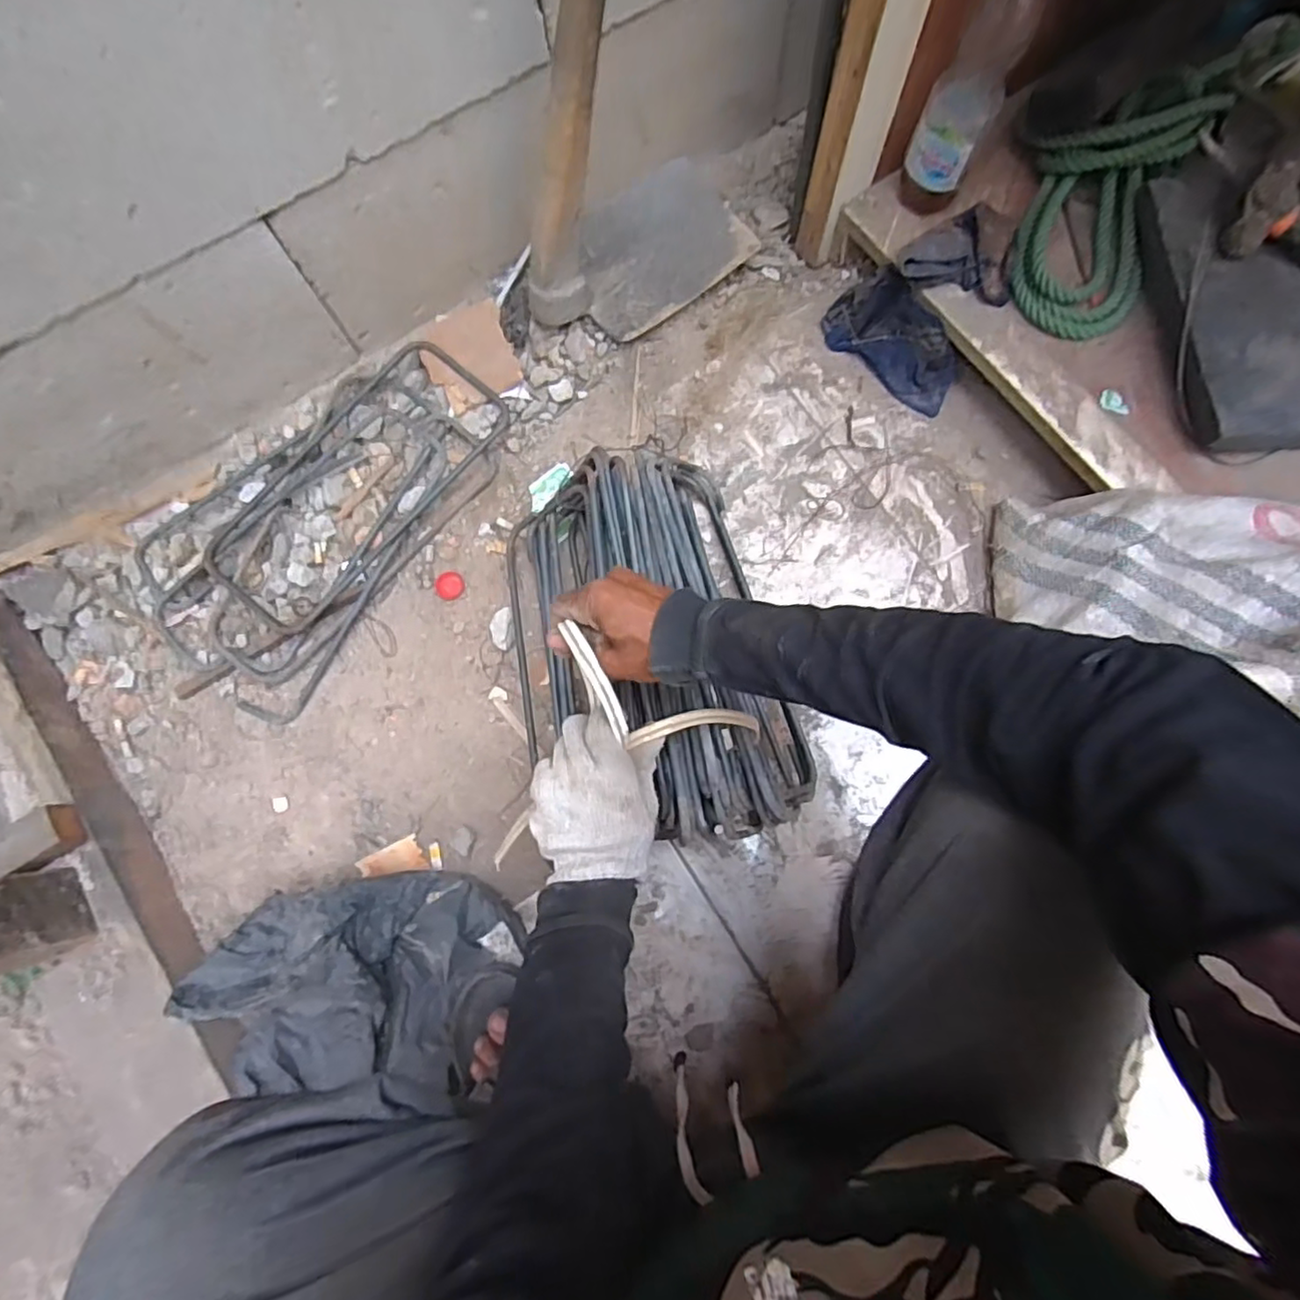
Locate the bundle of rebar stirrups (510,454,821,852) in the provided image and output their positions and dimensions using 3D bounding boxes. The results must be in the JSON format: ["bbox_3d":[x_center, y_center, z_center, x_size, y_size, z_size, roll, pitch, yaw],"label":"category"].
[{"bbox_3d":[-0.004,-0.002,0.628,0.249,0.162,0.357,-18,80,-3],"label":"bundle of rebar stirrups"}]

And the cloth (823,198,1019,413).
[{"bbox_3d":[0.302,-0.388,0.723,0.166,0.121,0.147,36,82,7],"label":"cloth"}]

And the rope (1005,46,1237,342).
[{"bbox_3d":[0.473,-0.476,0.682,0.151,0.053,0.301,26,93,5],"label":"rope"}]

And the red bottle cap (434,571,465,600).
[{"bbox_3d":[-0.223,-0.071,0.723,0.033,0.007,0.031,0,79,1],"label":"red bottle cap"}]

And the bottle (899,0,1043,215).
[{"bbox_3d":[0.301,-0.527,0.618,0.062,0.235,0.054,26,80,6],"label":"bottle"}]

